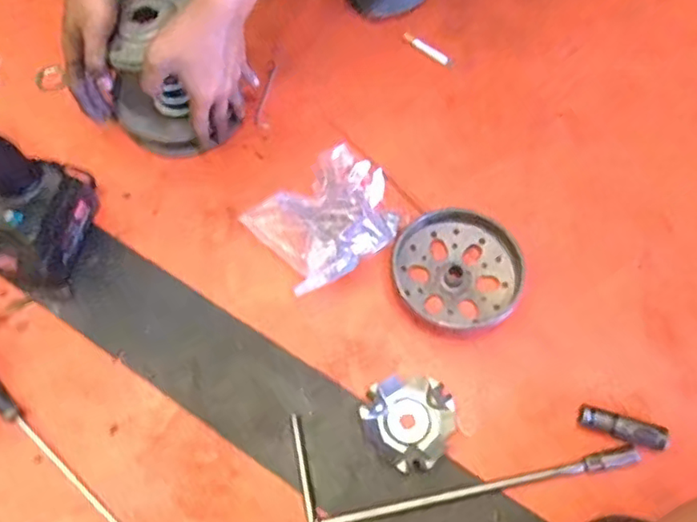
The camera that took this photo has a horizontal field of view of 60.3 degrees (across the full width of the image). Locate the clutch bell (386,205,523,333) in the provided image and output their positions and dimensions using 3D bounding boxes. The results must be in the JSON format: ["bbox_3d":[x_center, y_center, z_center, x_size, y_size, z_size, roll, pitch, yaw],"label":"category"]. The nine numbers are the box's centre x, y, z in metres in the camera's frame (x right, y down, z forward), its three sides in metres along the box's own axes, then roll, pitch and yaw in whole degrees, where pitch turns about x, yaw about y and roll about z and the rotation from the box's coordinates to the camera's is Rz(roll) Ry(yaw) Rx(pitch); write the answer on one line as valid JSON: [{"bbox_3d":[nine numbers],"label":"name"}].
[{"bbox_3d":[0.113,0.008,0.614,0.126,0.052,0.119,-25,67,-12],"label":"clutch bell"}]

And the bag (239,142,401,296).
[{"bbox_3d":[-0.022,-0.042,0.620,0.133,0.084,0.123,-30,68,-14],"label":"bag"}]

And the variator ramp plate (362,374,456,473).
[{"bbox_3d":[0.057,0.149,0.569,0.083,0.011,0.084,0,64,0],"label":"variator ramp plate"}]

